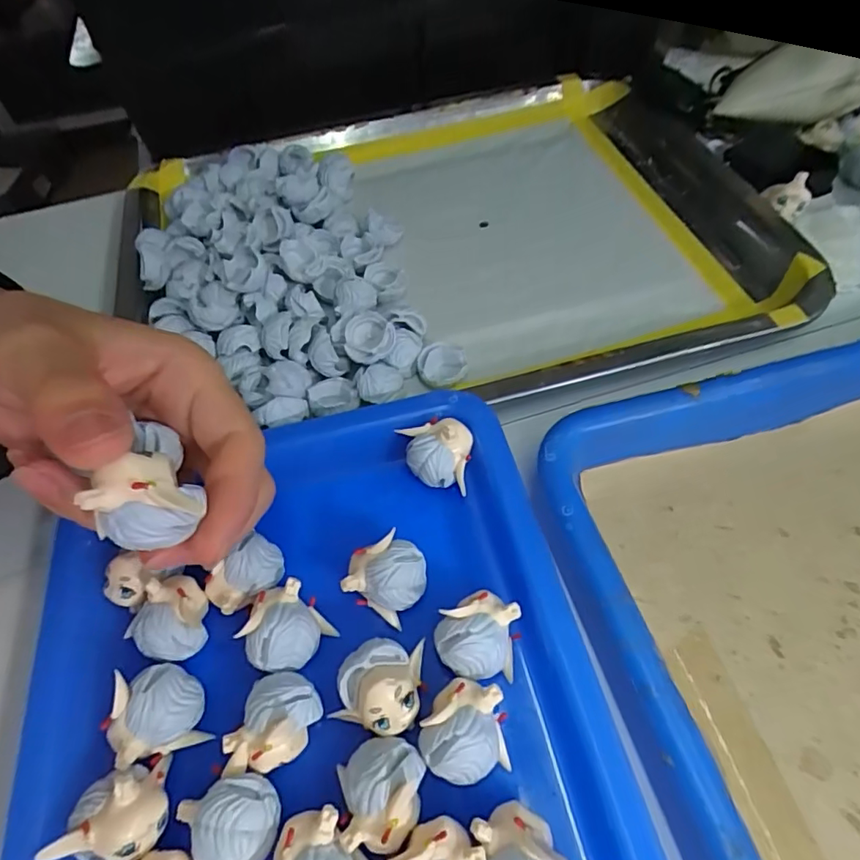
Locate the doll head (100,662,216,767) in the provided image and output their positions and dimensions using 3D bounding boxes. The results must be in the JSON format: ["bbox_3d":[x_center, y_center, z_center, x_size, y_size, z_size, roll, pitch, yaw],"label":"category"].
[{"bbox_3d":[-0.088,0.092,0.176,0.026,0.026,0.025,-20,57,-8],"label":"doll head"}]

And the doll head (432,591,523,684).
[{"bbox_3d":[0.016,0.070,0.181,0.026,0.023,0.026,5,57,8],"label":"doll head"}]

